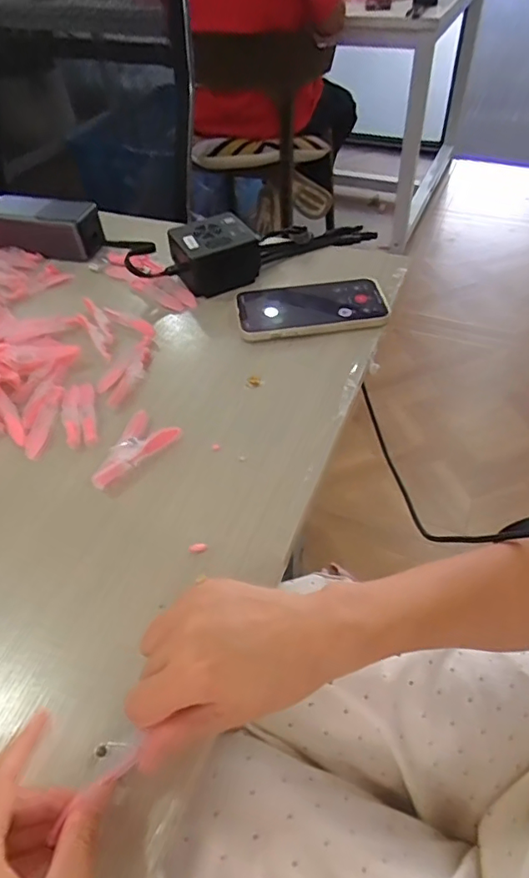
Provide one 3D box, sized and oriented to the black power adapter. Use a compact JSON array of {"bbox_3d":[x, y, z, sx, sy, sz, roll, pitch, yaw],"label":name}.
[{"bbox_3d":[-0.052,-0.197,0.577,0.083,0.054,0.071,-25,52,-18],"label":"black power adapter"}]

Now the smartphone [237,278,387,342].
[{"bbox_3d":[0.045,-0.135,0.537,0.144,0.010,0.080,-8,48,-4],"label":"smartphone"}]

